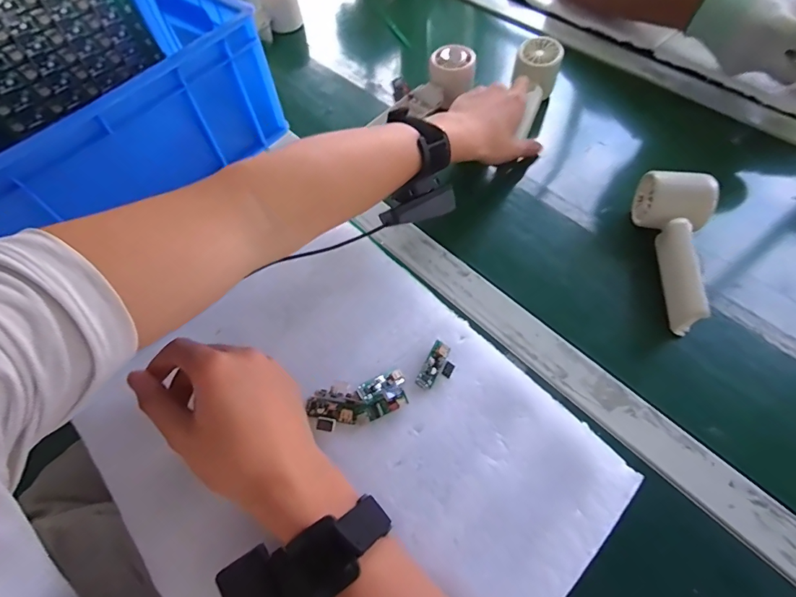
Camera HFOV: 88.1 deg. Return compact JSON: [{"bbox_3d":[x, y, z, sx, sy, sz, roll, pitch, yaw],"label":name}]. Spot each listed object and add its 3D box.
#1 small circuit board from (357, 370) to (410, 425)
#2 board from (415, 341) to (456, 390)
[{"bbox_3d":[-0.009,0.071,0.305,0.036,0.012,0.026,-24,62,-11],"label":"small circuit board"},{"bbox_3d":[0.032,0.053,0.320,0.022,0.010,0.039,24,63,15],"label":"board"}]

